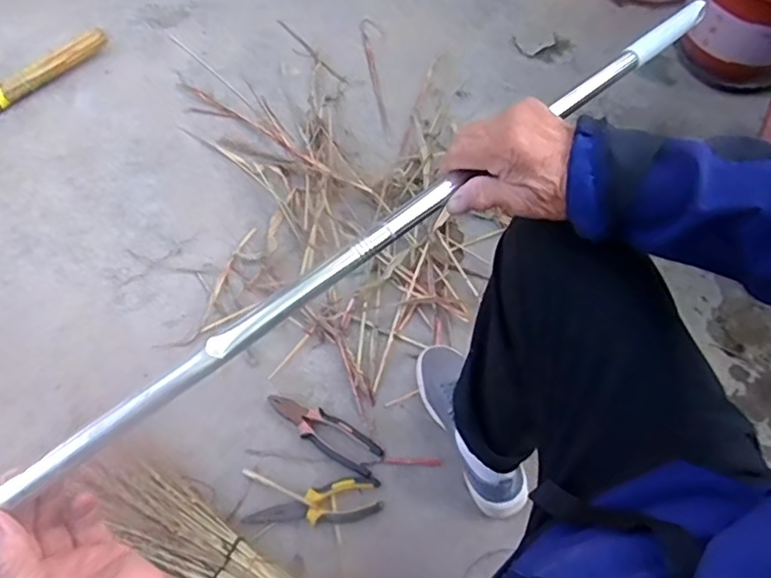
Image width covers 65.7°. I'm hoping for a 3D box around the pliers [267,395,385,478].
[{"bbox_3d":[-0.099,0.220,0.942,0.200,0.014,0.058,29,66,16],"label":"pliers"}]

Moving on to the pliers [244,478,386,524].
[{"bbox_3d":[-0.105,0.320,0.878,0.197,0.020,0.058,-8,62,-4],"label":"pliers"}]

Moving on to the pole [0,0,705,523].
[{"bbox_3d":[0.014,-0.052,0.446,0.825,0.023,0.020,-37,69,-24],"label":"pole"}]

